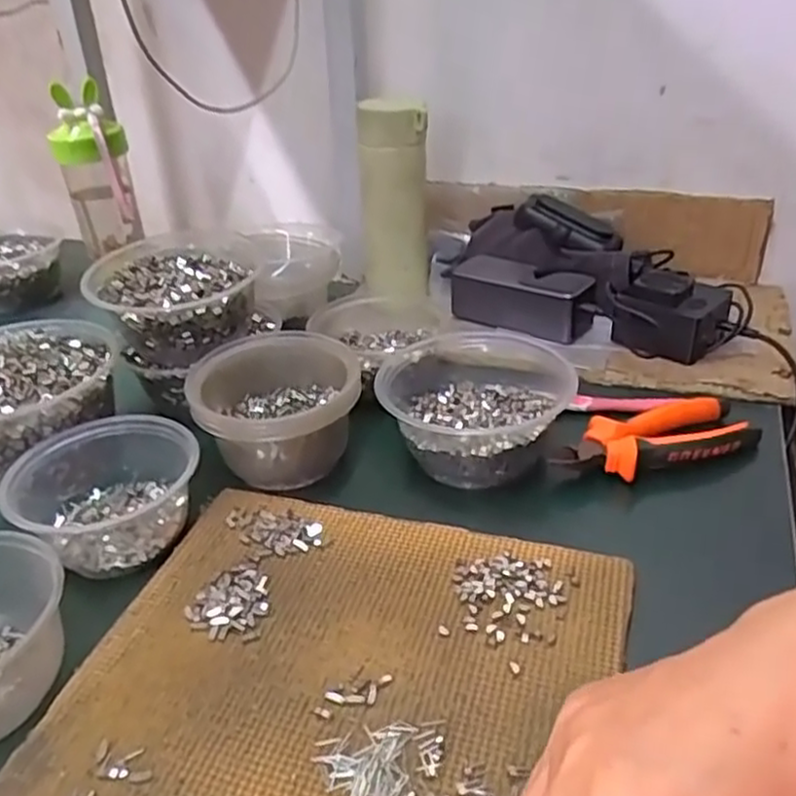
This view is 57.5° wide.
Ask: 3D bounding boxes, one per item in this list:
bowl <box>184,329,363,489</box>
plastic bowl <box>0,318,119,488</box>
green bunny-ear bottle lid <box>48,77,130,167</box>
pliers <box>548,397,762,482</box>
[{"bbox_3d":[-0.084,0.010,0.513,0.107,0.068,0.109,-2,32,1],"label":"bowl"},{"bbox_3d":[-0.273,0.003,0.528,0.135,0.076,0.127,-2,32,1],"label":"plastic bowl"},{"bbox_3d":[-0.321,-0.281,0.737,0.061,0.072,0.057,-1,32,3],"label":"green bunny-ear bottle lid"},{"bbox_3d":[0.181,0.025,0.508,0.145,0.019,0.062,-12,33,-14],"label":"pliers"}]

